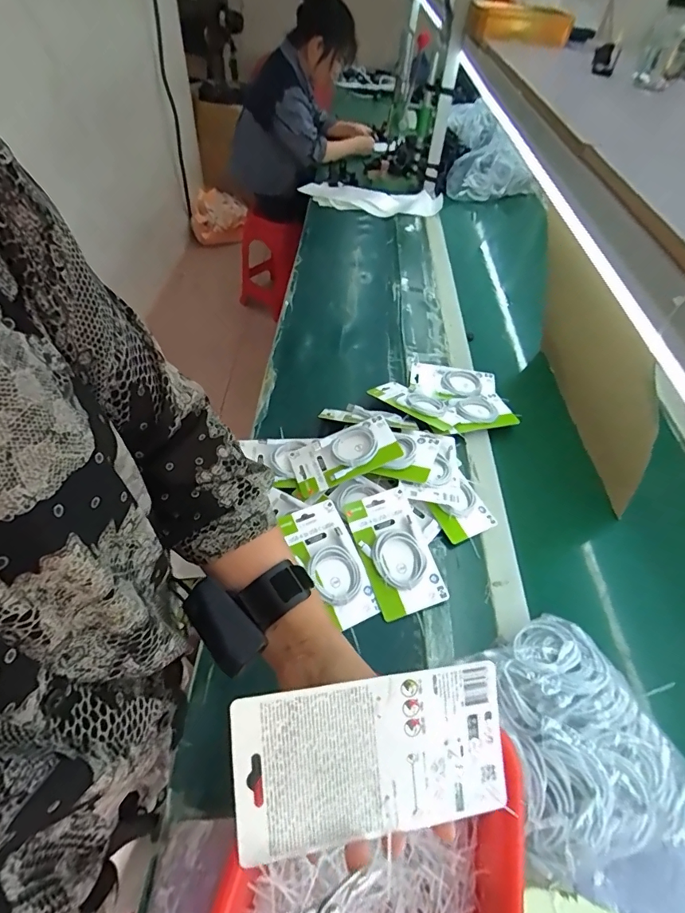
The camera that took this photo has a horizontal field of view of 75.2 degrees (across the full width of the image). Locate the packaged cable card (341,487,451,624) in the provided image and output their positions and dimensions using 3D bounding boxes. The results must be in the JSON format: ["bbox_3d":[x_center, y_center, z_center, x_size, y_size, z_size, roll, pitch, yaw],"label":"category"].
[{"bbox_3d":[0.075,0.140,0.660,0.102,0.016,0.178,-20,68,-10],"label":"packaged cable card"}]

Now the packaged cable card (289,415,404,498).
[{"bbox_3d":[0.001,-0.005,0.749,0.177,0.017,0.097,-23,54,-1],"label":"packaged cable card"}]

